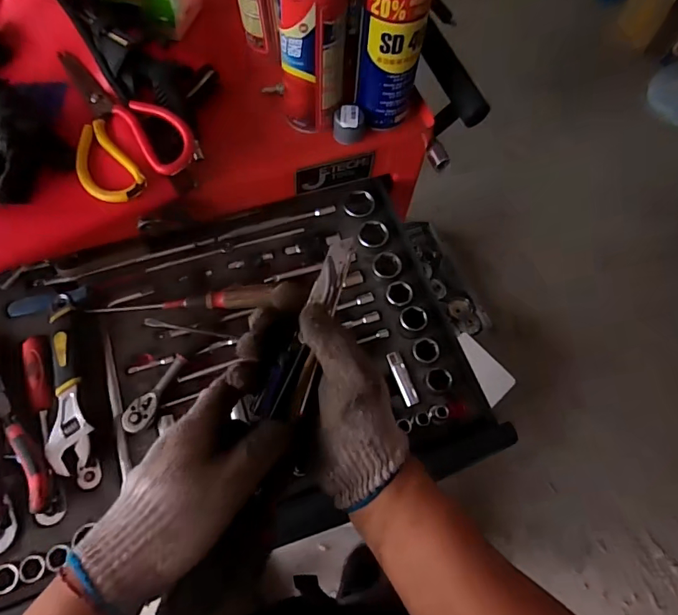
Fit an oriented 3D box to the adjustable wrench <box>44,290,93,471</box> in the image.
[{"bbox_3d":[-0.286,0.076,0.490,0.039,0.020,0.188,-10,67,-8],"label":"adjustable wrench"}]

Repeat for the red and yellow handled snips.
[{"bbox_3d":[-0.243,-0.197,0.477,0.112,0.019,0.198,-36,73,-18],"label":"red and yellow handled snips"}]

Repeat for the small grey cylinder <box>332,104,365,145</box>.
[{"bbox_3d":[0.011,-0.207,0.522,0.034,0.028,0.031,1,66,-3],"label":"small grey cylinder"}]

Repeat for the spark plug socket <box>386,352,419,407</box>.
[{"bbox_3d":[0.072,0.079,0.513,0.016,0.011,0.061,-19,68,-12],"label":"spark plug socket"}]

